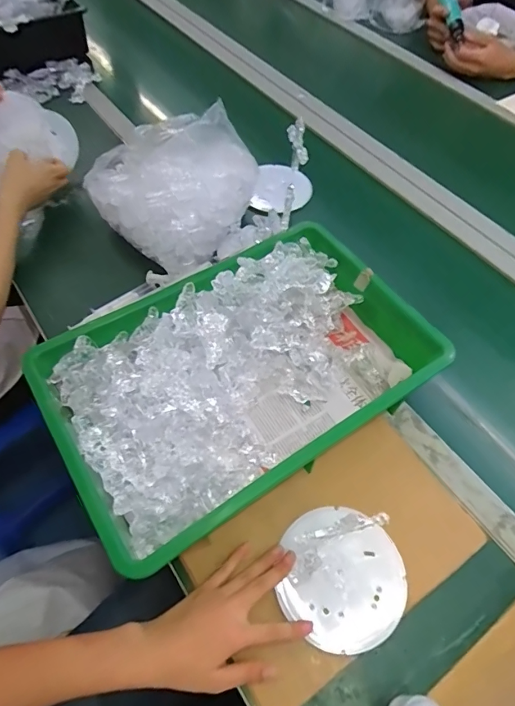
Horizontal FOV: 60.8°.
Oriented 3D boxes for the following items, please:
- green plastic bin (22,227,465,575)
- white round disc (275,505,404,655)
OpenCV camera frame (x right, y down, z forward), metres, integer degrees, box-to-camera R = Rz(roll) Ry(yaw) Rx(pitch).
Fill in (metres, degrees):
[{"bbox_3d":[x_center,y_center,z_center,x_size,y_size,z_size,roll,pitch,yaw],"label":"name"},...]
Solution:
[{"bbox_3d":[-0.013,0.026,0.523,0.425,0.106,0.271,-29,62,-19],"label":"green plastic bin"},{"bbox_3d":[0.087,0.224,0.441,0.121,0.023,0.124,6,57,2],"label":"white round disc"}]

